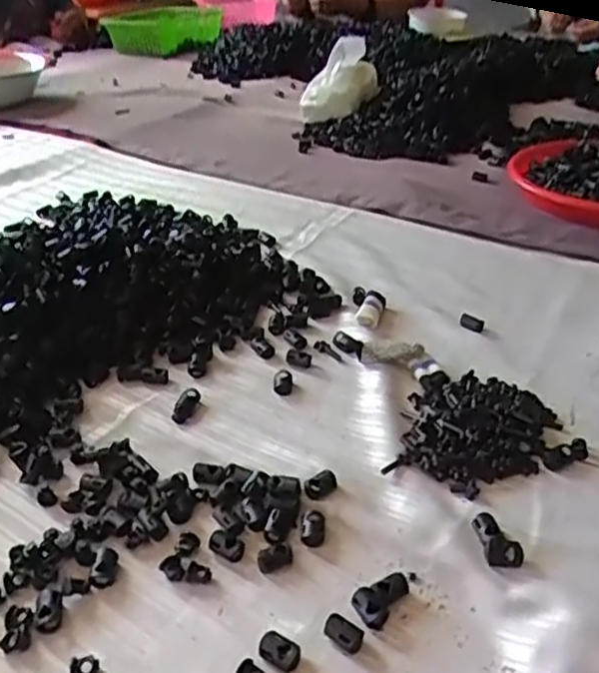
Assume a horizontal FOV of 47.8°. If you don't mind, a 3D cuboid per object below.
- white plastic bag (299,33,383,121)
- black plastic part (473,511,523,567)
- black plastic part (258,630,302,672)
[{"bbox_3d":[0.058,-0.376,0.993,0.111,0.099,0.119,1,34,3],"label":"white plastic bag"},{"bbox_3d":[0.111,0.114,0.379,0.018,0.009,0.033,-8,35,-9],"label":"black plastic part"},{"bbox_3d":[-0.010,0.157,0.337,0.021,0.006,0.015,16,38,23],"label":"black plastic part"}]

